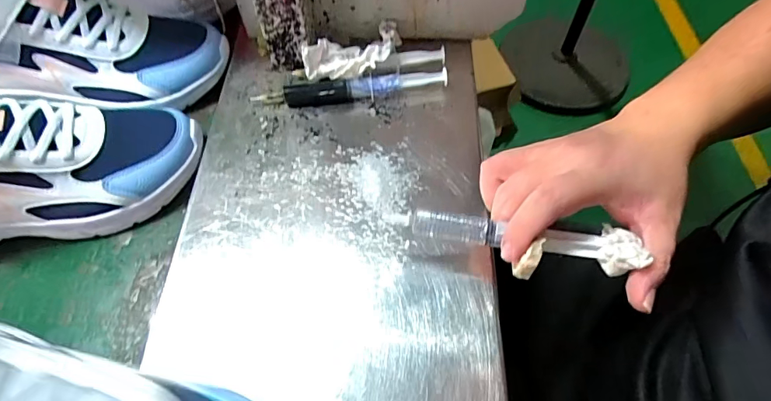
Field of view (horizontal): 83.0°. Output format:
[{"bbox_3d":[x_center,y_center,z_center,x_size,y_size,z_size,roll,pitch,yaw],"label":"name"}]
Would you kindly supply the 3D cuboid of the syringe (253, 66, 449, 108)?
[{"bbox_3d":[-0.030,-0.103,0.395,0.171,0.020,0.020,-8,59,-3],"label":"syringe"}]

